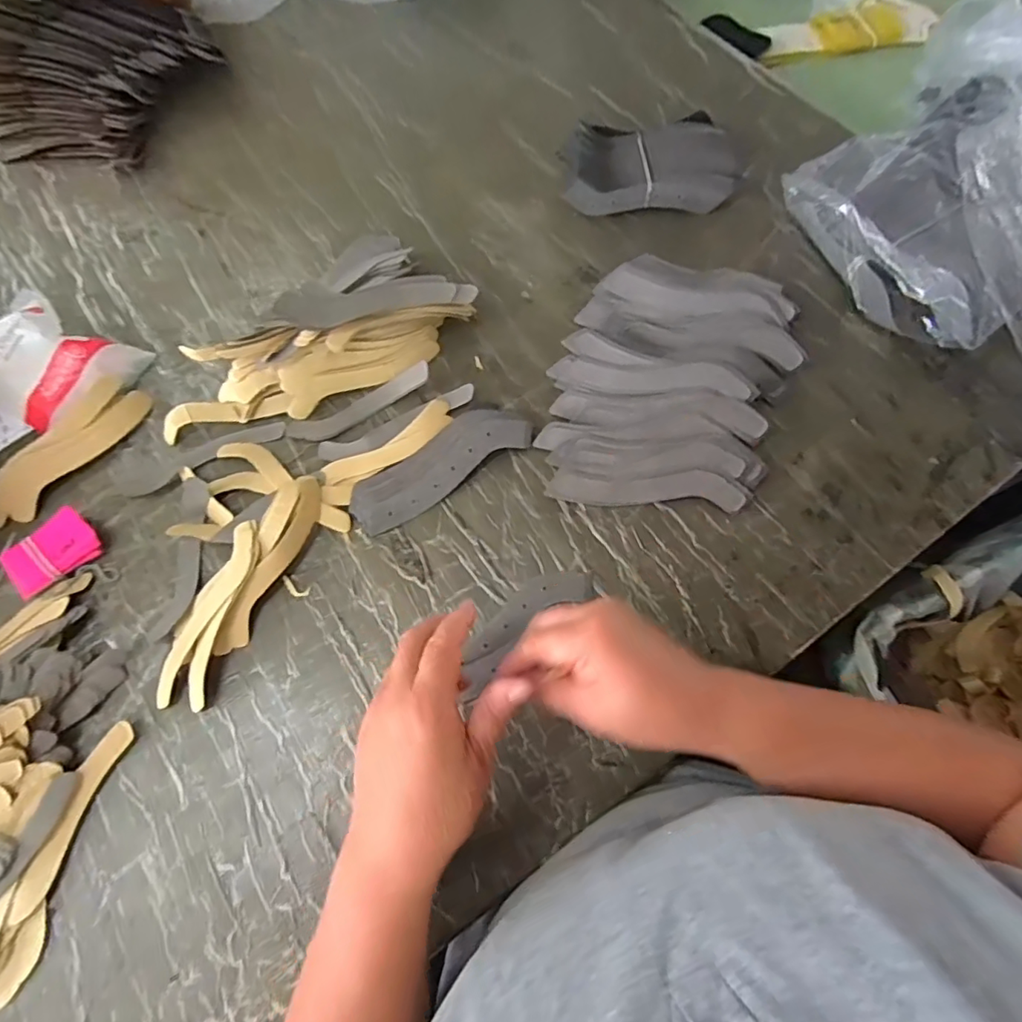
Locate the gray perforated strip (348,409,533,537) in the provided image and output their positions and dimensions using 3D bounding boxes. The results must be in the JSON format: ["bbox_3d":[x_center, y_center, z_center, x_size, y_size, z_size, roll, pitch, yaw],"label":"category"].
[{"bbox_3d":[-0.063,-0.041,0.470,0.165,0.022,0.054,-32,72,-9],"label":"gray perforated strip"}]

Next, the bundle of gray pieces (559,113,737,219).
[{"bbox_3d":[0.144,-0.363,0.565,0.175,0.043,0.109,-3,70,1],"label":"bundle of gray pieces"}]

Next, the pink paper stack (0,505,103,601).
[{"bbox_3d":[-0.393,0.036,0.465,0.071,0.021,0.048,-43,74,-12],"label":"pink paper stack"}]

